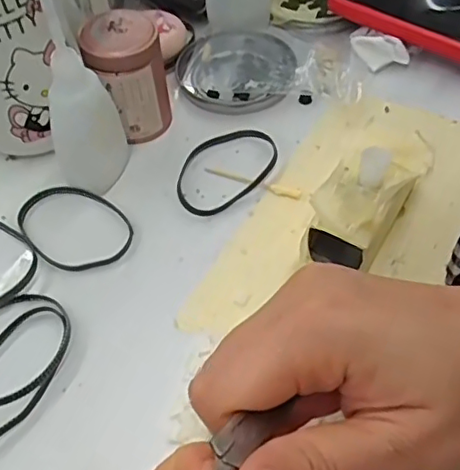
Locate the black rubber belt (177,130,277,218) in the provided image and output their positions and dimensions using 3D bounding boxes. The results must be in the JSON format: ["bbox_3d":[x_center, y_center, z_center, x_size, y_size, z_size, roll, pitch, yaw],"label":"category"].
[{"bbox_3d":[-0.005,-0.039,0.344,0.047,0.005,0.071,30,59,25],"label":"black rubber belt"}]

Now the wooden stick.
[{"bbox_3d":[0.012,-0.031,0.338,0.058,0.004,0.007,18,55,15],"label":"wooden stick"}]

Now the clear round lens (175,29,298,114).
[{"bbox_3d":[0.005,-0.113,0.395,0.077,0.010,0.079,8,52,10],"label":"clear round lens"}]

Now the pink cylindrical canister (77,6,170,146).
[{"bbox_3d":[-0.061,-0.093,0.350,0.043,0.064,0.042,-2,51,2],"label":"pink cylindrical canister"}]

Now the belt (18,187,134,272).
[{"bbox_3d":[-0.086,-0.005,0.323,0.069,0.004,0.047,30,59,25],"label":"belt"}]

